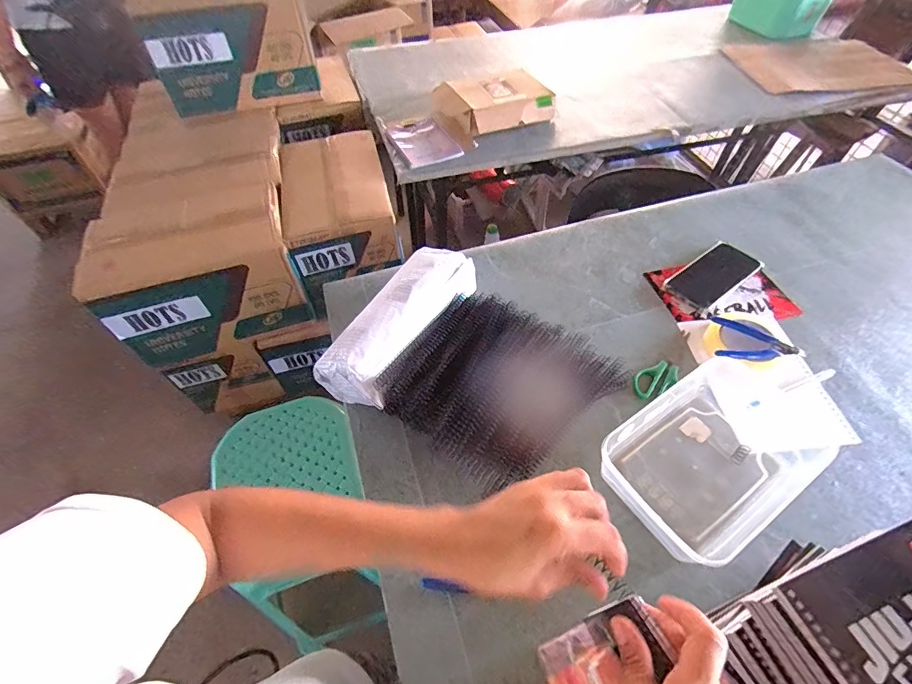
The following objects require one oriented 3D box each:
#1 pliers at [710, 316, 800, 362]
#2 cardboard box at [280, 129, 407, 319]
[{"bbox_3d":[0.425,-0.002,0.617,0.104,0.018,0.078,11,55,9],"label":"pliers"},{"bbox_3d":[-0.344,-0.391,1.278,0.288,0.228,0.496,-15,54,-9],"label":"cardboard box"}]

